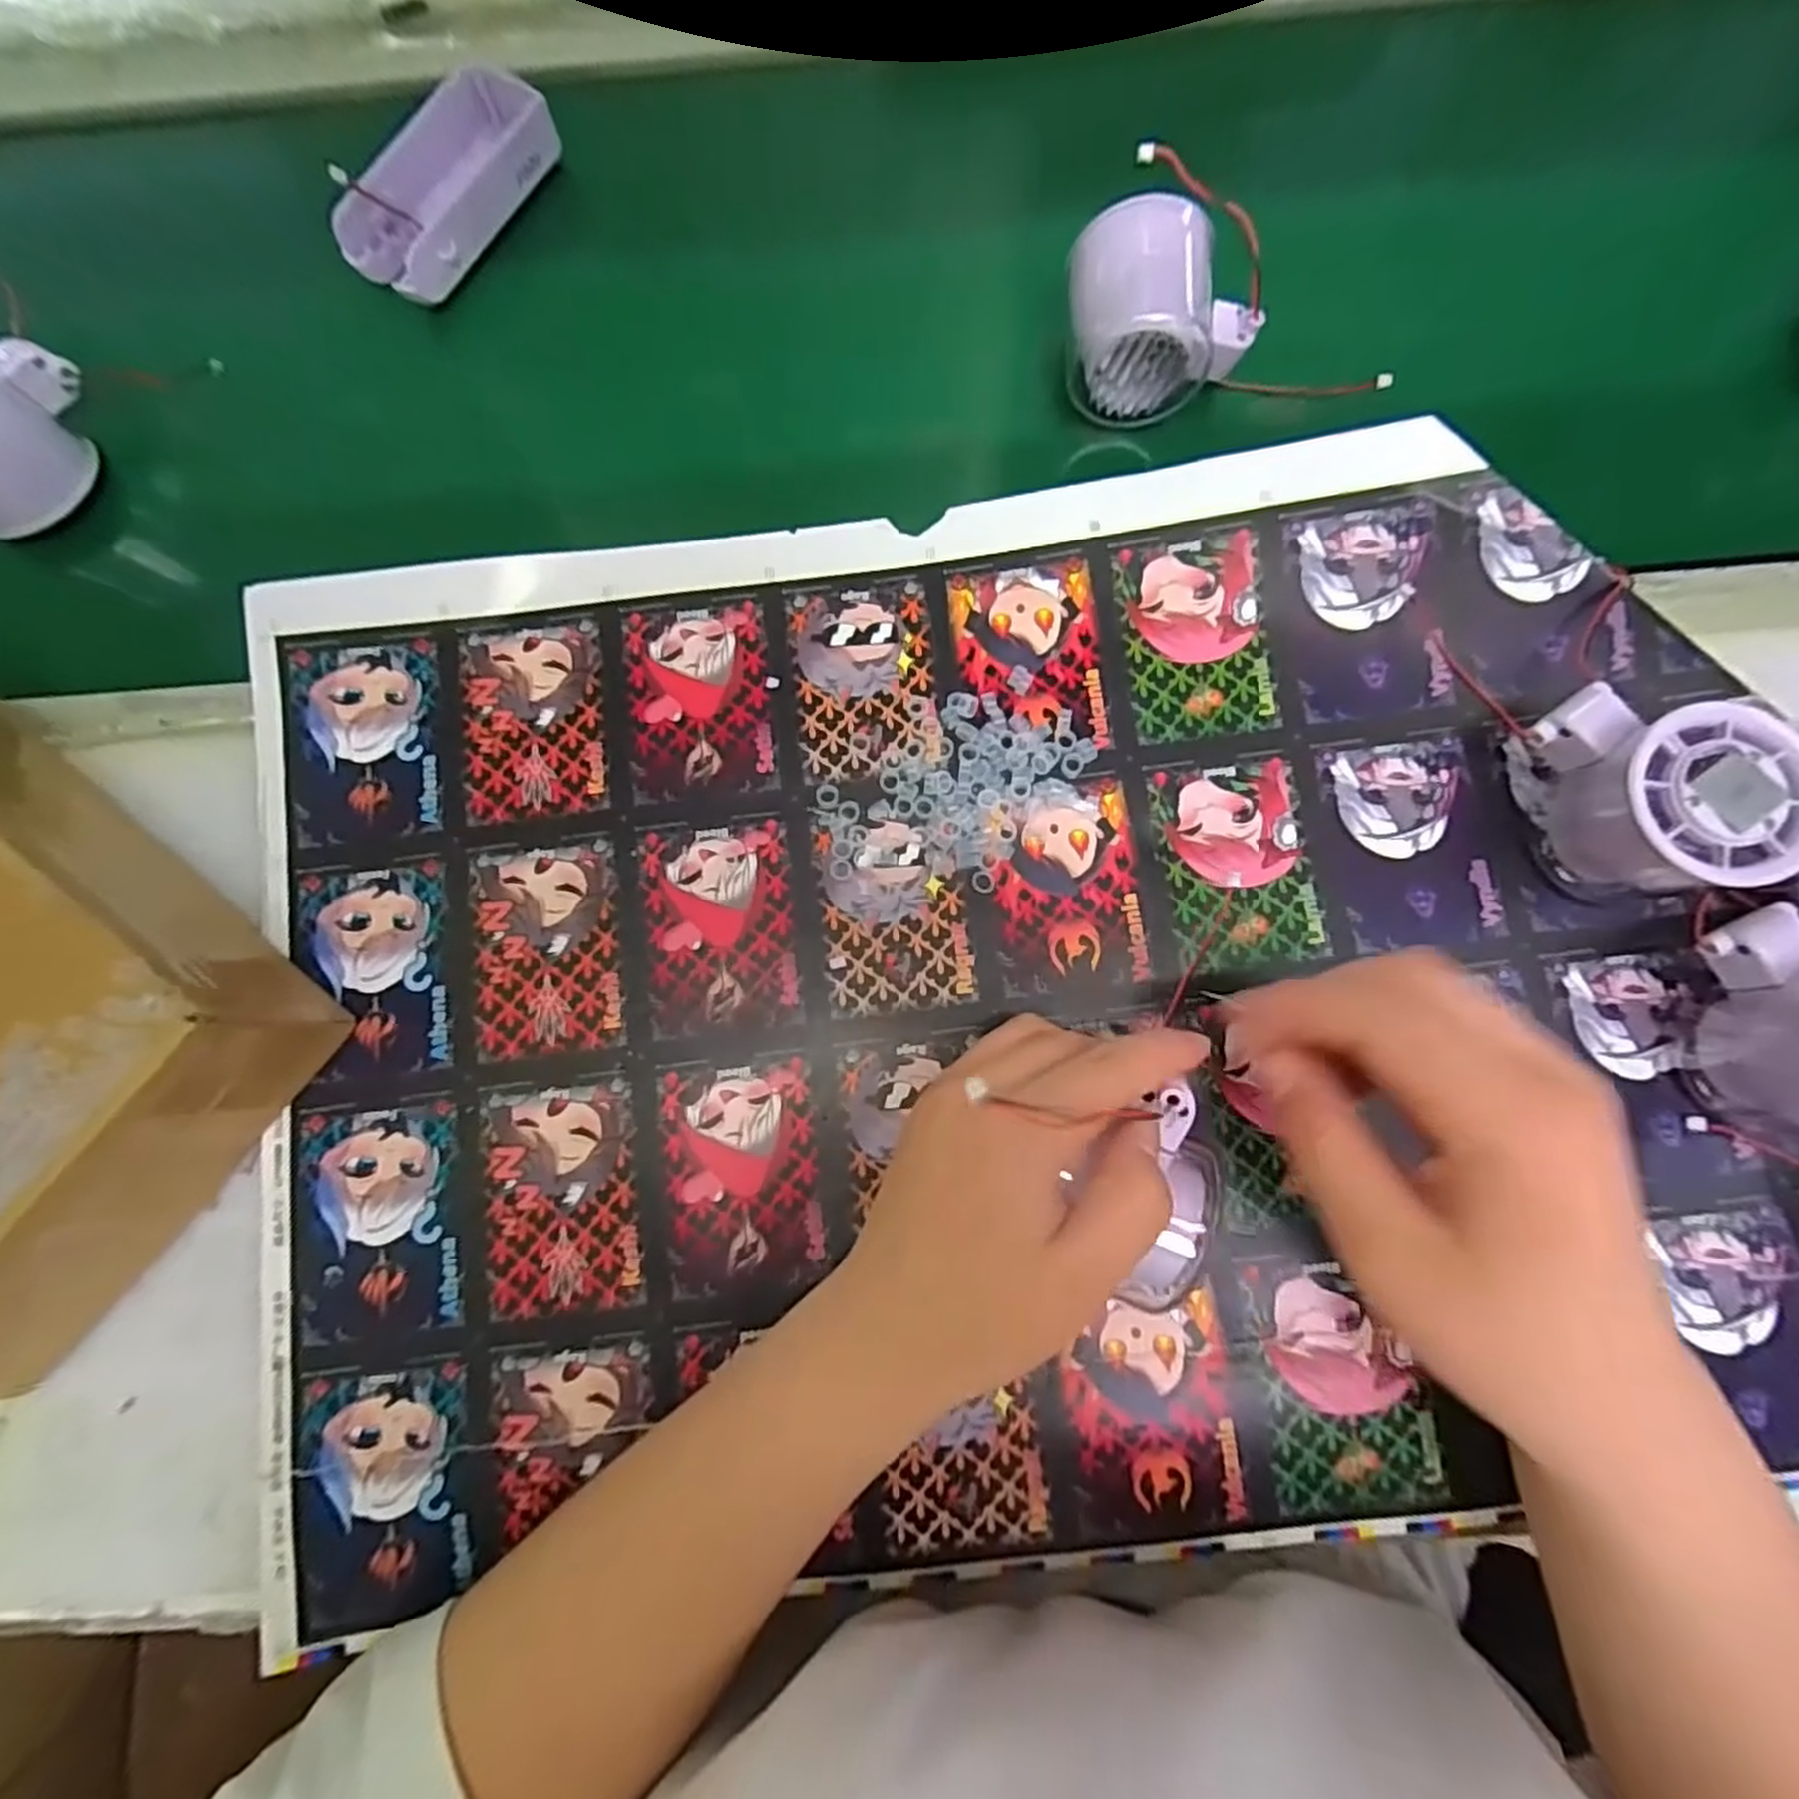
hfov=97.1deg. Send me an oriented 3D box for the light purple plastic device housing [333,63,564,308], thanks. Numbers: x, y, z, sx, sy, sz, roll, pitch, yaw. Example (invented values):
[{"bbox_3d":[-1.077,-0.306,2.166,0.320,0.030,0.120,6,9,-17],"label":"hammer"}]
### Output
[{"bbox_3d":[-0.209,-0.335,0.370,0.050,0.027,0.119,30,83,6],"label":"light purple plastic device housing"}]

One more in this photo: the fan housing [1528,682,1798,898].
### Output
[{"bbox_3d":[0.260,-0.038,0.278,0.058,0.056,0.072,-11,81,0],"label":"fan housing"}]

